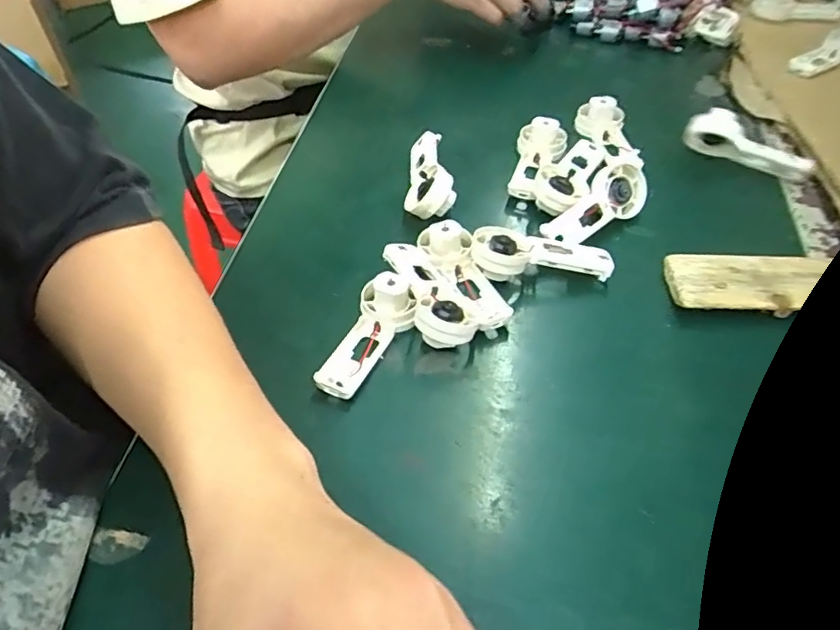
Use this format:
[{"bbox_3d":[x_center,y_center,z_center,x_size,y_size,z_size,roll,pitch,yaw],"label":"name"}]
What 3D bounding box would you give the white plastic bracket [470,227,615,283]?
[{"bbox_3d":[0.080,-0.036,0.382,0.090,0.031,0.034,5,50,9],"label":"white plastic bracket"}]

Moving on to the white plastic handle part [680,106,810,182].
[{"bbox_3d":[0.248,-0.127,0.445,0.094,0.037,0.015,24,53,-2],"label":"white plastic handle part"}]

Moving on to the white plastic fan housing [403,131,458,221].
[{"bbox_3d":[0.006,-0.111,0.441,0.035,0.025,0.089,-4,49,2],"label":"white plastic fan housing"}]

